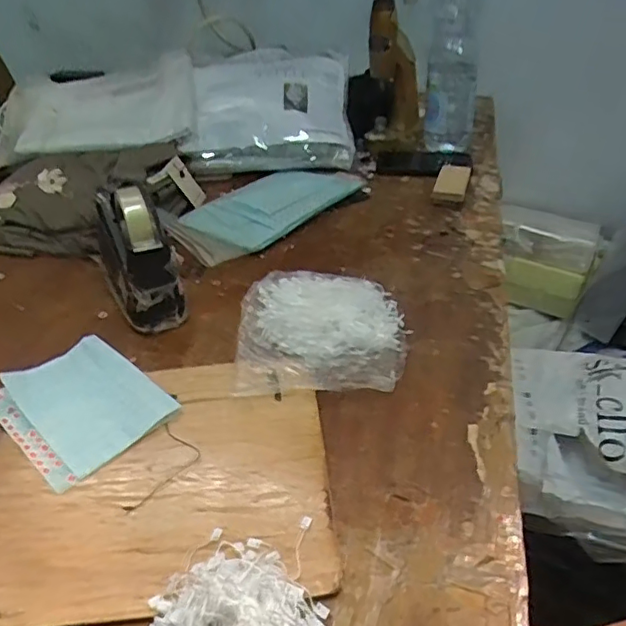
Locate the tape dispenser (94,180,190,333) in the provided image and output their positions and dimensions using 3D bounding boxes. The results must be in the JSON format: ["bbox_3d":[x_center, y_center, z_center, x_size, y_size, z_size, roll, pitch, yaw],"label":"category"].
[{"bbox_3d":[-0.206,-0.069,0.664,0.075,0.117,0.166,-15,38,-16],"label":"tape dispenser"}]

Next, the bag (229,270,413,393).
[{"bbox_3d":[0.011,0.016,0.602,0.172,0.035,0.167,-2,36,1],"label":"bag"}]

